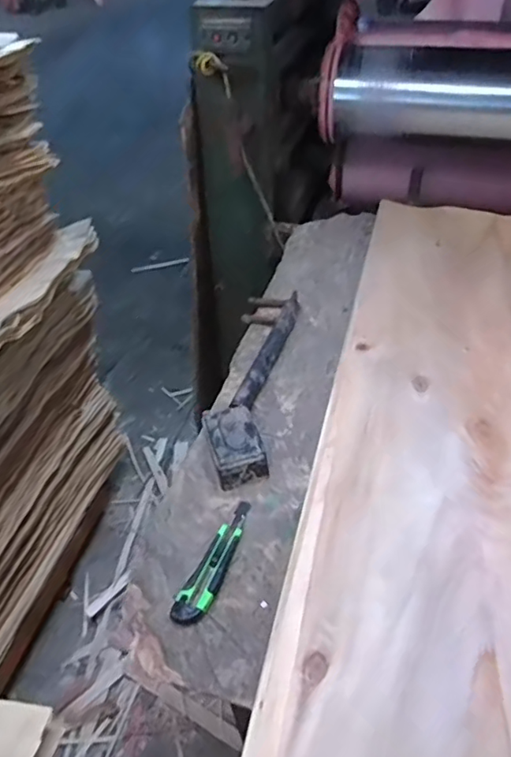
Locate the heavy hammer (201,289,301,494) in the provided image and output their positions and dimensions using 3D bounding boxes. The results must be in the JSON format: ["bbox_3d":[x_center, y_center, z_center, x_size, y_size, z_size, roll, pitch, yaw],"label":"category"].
[{"bbox_3d":[-0.001,-0.017,0.956,0.107,0.052,0.456,5,43,9],"label":"heavy hammer"}]

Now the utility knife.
[{"bbox_3d":[-0.050,0.237,0.727,0.039,0.019,0.180,16,46,19],"label":"utility knife"}]

